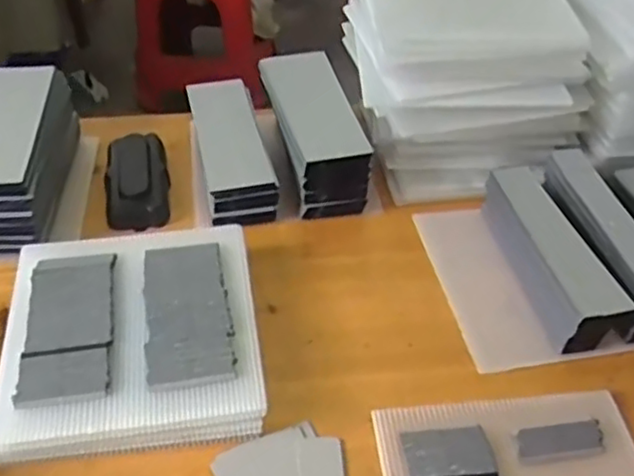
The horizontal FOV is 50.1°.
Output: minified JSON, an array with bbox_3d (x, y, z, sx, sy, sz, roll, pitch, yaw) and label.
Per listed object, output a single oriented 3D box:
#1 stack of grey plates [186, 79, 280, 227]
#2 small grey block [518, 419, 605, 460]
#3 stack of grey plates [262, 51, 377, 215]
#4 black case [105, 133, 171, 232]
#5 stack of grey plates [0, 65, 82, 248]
[{"bbox_3d":[-0.073,-0.079,0.590,0.057,0.040,0.161,-9,45,-11],"label":"stack of grey plates"},{"bbox_3d":[0.149,0.124,0.414,0.054,0.006,0.021,-6,45,-8],"label":"small grey block"},{"bbox_3d":[-0.003,-0.086,0.576,0.059,0.073,0.152,-9,45,-11],"label":"stack of grey plates"},{"bbox_3d":[-0.152,-0.049,0.574,0.050,0.026,0.097,-8,45,-10],"label":"black case"},{"bbox_3d":[-0.242,-0.069,0.553,0.059,0.067,0.156,-2,44,-4],"label":"stack of grey plates"}]

